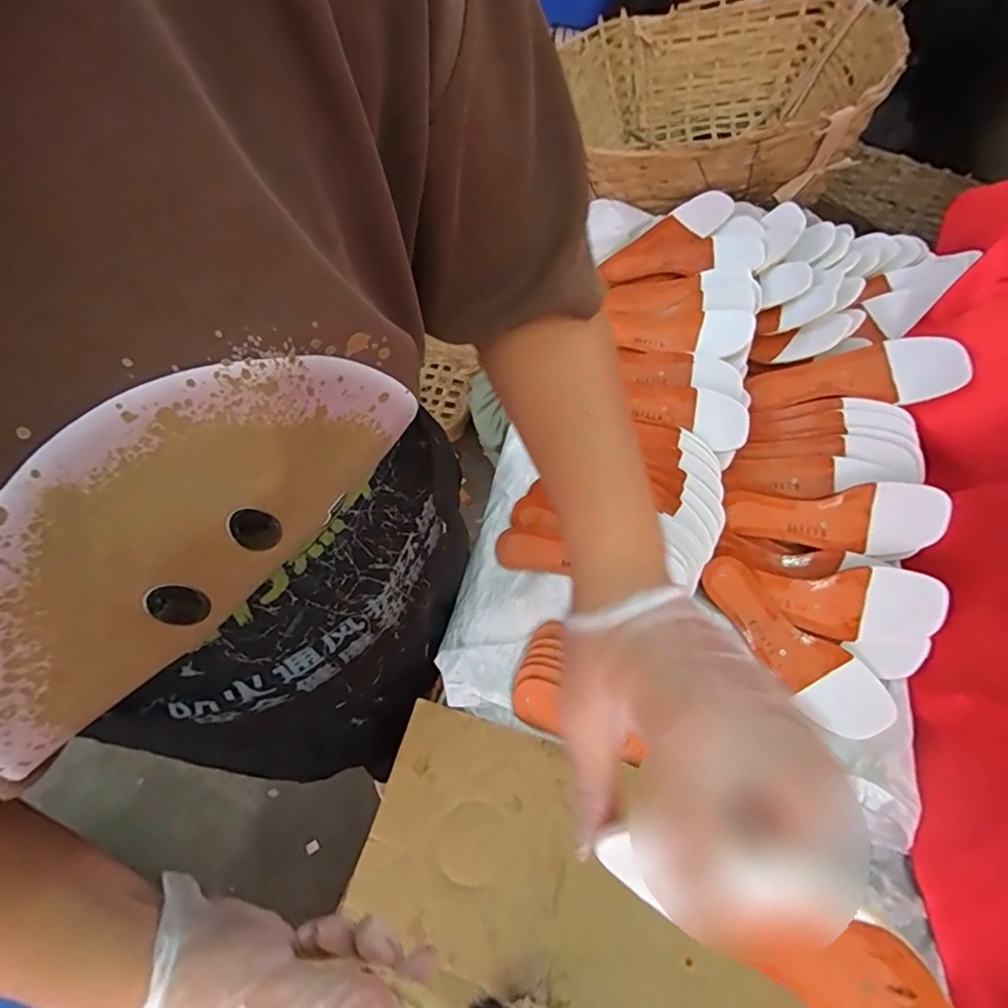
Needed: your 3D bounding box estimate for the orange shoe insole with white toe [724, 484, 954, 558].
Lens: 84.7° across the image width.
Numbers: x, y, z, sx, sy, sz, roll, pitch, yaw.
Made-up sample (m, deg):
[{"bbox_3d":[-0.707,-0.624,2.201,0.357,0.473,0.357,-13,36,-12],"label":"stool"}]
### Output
[{"bbox_3d":[0.373,0.015,0.638,0.214,0.017,0.076,1,88,31],"label":"orange shoe insole with white toe"}]

